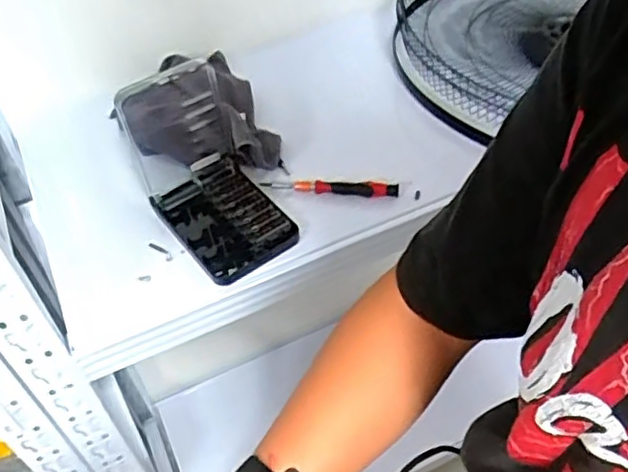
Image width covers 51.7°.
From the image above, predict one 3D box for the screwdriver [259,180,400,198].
[{"bbox_3d":[0.018,-0.057,0.752,0.158,0.016,0.019,1,48,6],"label":"screwdriver"}]

